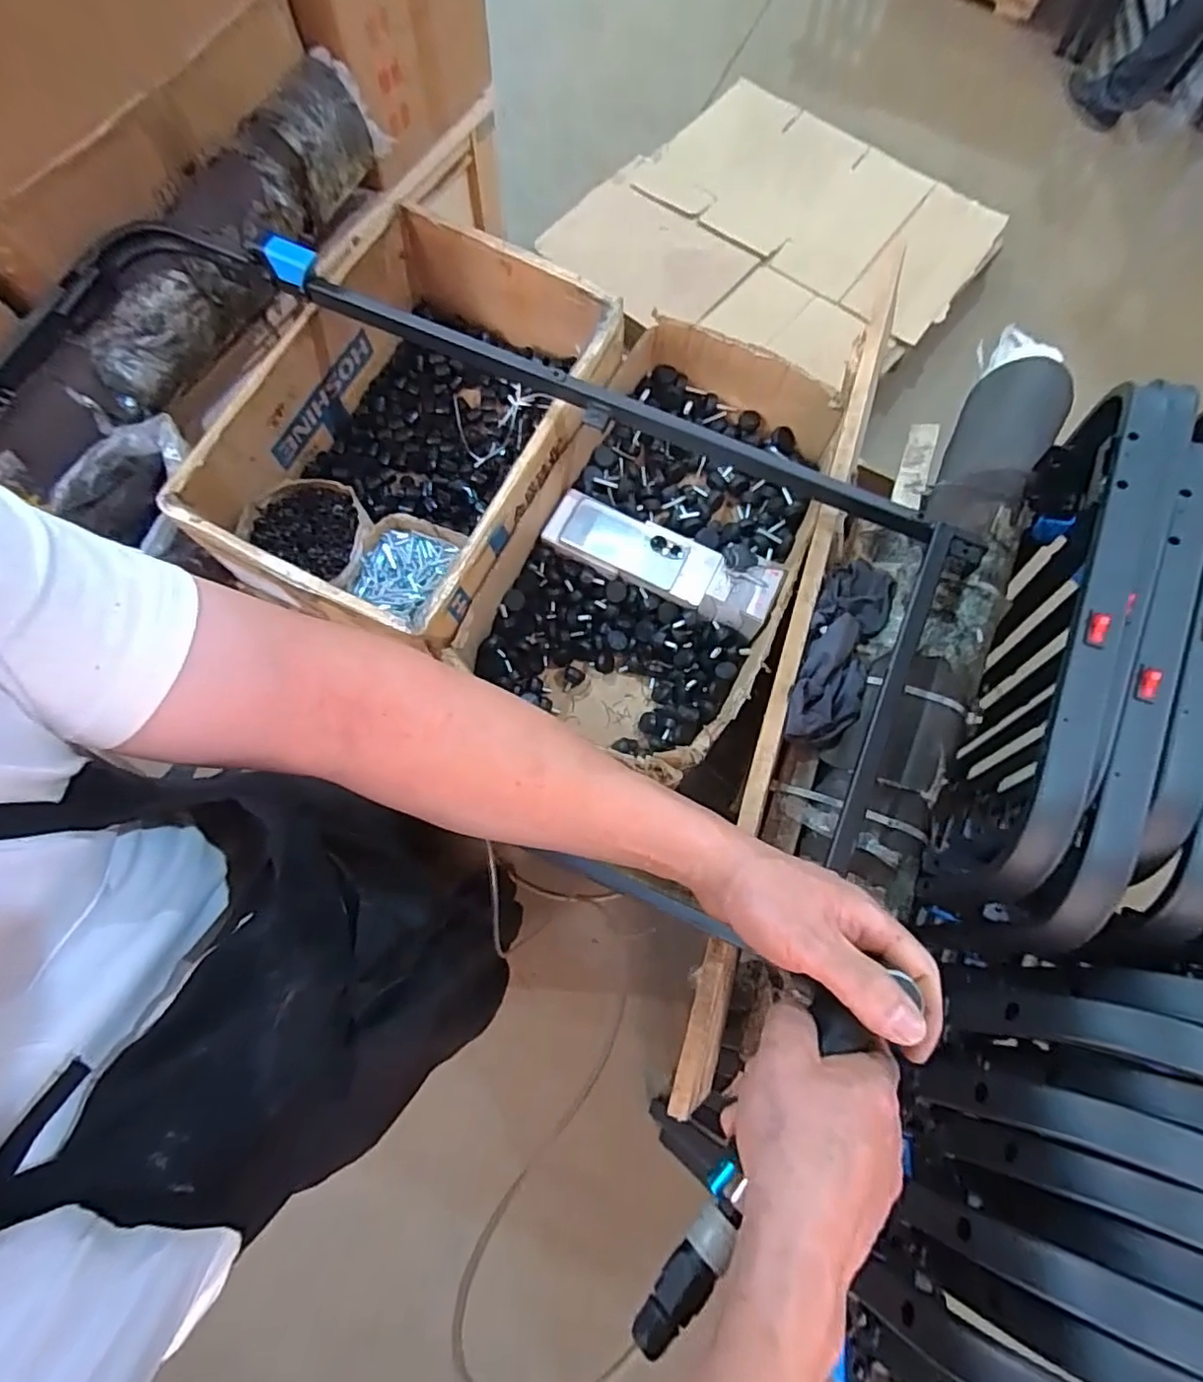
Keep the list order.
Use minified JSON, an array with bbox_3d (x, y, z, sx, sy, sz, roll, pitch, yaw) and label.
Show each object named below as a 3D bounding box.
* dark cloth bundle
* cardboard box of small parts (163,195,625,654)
[{"bbox_3d":[0.264,-0.047,0.691,0.074,0.041,0.230,22,75,4],"label":"dark cloth bundle"},{"bbox_3d":[-0.227,-0.338,0.821,0.387,0.166,0.490,20,75,4],"label":"cardboard box of small parts"}]

